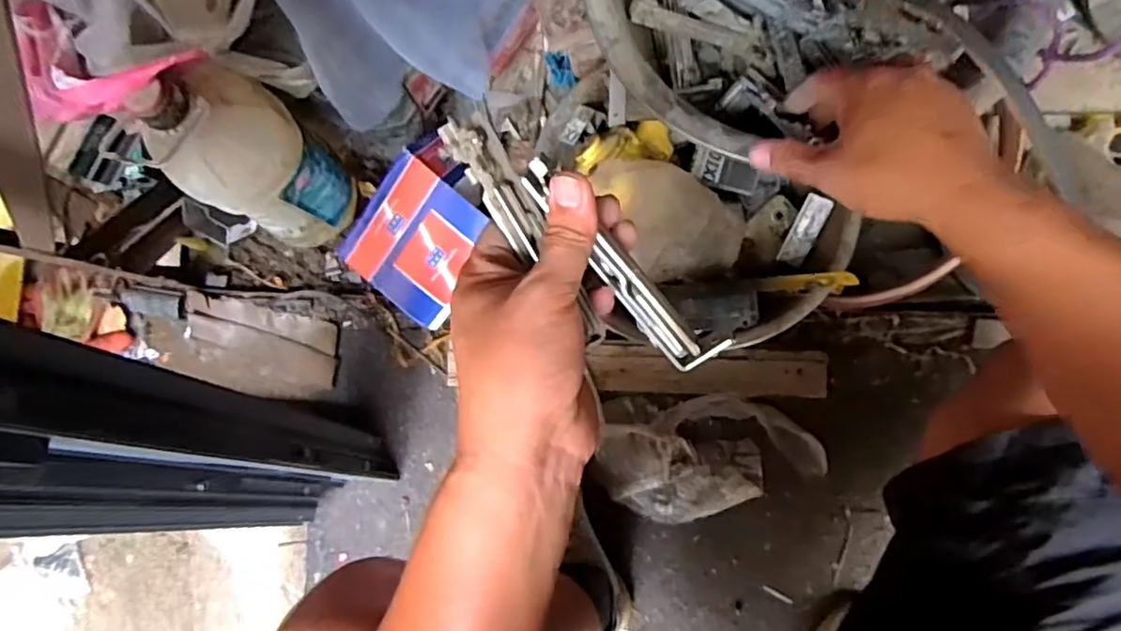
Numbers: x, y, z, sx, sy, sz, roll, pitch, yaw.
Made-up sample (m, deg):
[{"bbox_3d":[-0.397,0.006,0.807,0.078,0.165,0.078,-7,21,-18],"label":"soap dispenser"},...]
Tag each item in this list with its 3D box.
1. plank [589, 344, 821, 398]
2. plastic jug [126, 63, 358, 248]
[{"bbox_3d":[0.188,0.071,0.811,0.293,0.024,0.059,1,87,7],"label":"plank"},{"bbox_3d":[-0.360,-0.183,0.737,0.131,0.281,0.142,0,87,7],"label":"plastic jug"}]

